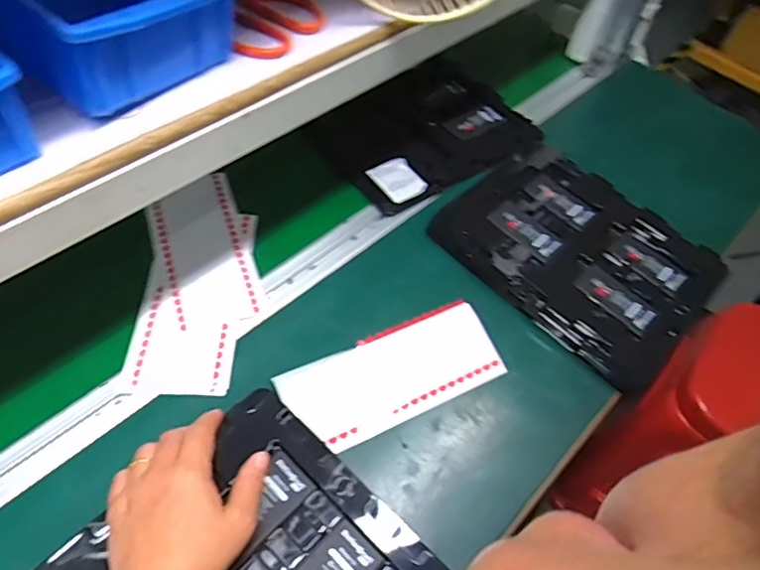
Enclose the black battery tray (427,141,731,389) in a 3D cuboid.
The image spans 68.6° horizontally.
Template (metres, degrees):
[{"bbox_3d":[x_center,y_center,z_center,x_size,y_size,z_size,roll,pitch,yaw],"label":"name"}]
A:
[{"bbox_3d":[0.230,-0.046,0.631,0.280,0.025,0.219,39,60,20],"label":"black battery tray"}]

